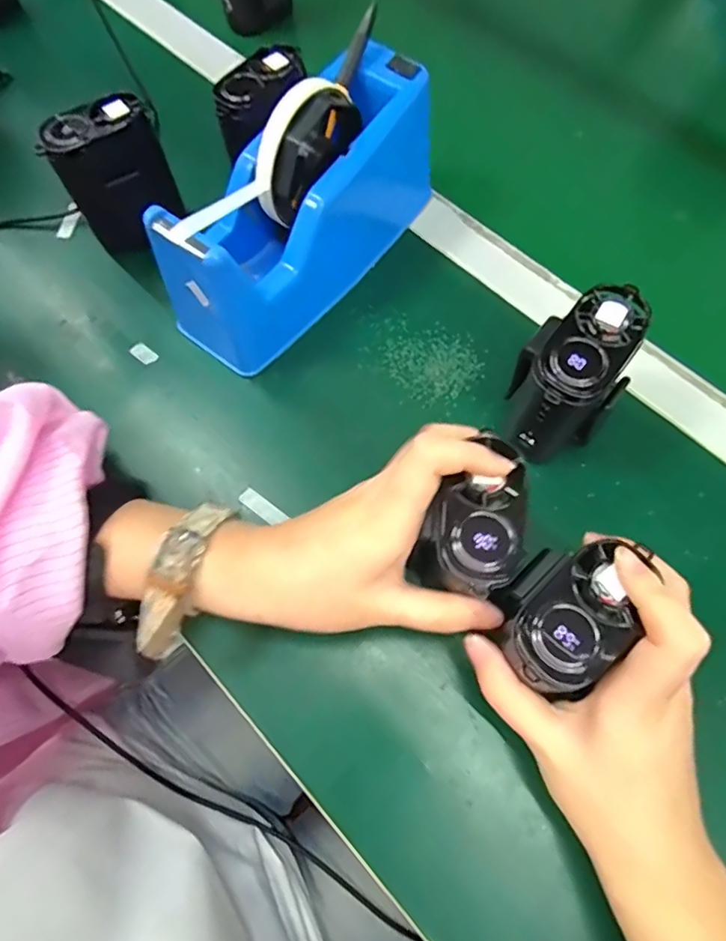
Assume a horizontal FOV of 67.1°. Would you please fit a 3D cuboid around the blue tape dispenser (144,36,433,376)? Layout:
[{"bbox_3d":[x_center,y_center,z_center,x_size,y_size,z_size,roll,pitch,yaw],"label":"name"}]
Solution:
[{"bbox_3d":[-0.037,-0.164,0.343,0.066,0.103,0.199,35,73,16],"label":"blue tape dispenser"}]

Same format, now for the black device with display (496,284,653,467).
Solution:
[{"bbox_3d":[0.112,-0.047,0.302,0.051,0.088,0.071,32,72,15],"label":"black device with display"}]

